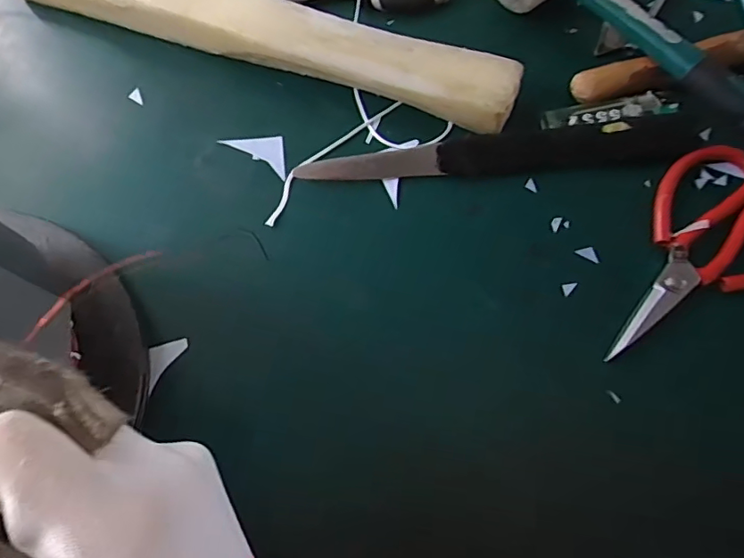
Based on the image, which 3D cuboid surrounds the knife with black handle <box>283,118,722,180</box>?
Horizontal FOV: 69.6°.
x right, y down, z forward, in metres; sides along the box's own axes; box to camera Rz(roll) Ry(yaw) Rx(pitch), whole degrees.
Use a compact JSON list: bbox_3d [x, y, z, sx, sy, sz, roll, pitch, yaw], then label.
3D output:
[{"bbox_3d":[0.085,-0.077,0.325,0.252,0.019,0.024,-4,71,-4],"label":"knife with black handle"}]

